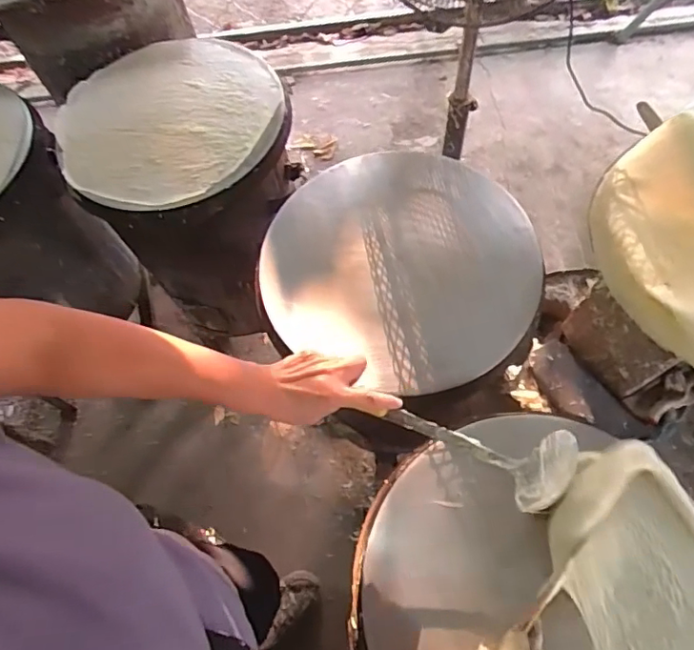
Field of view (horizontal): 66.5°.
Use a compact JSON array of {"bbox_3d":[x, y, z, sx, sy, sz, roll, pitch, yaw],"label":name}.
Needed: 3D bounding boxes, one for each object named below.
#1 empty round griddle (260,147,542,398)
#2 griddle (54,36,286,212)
[{"bbox_3d":[0.080,-0.100,0.762,0.367,0.028,0.377,-2,65,5],"label":"empty round griddle"},{"bbox_3d":[-0.322,-0.372,0.948,0.396,0.053,0.406,-2,65,5],"label":"griddle"}]

